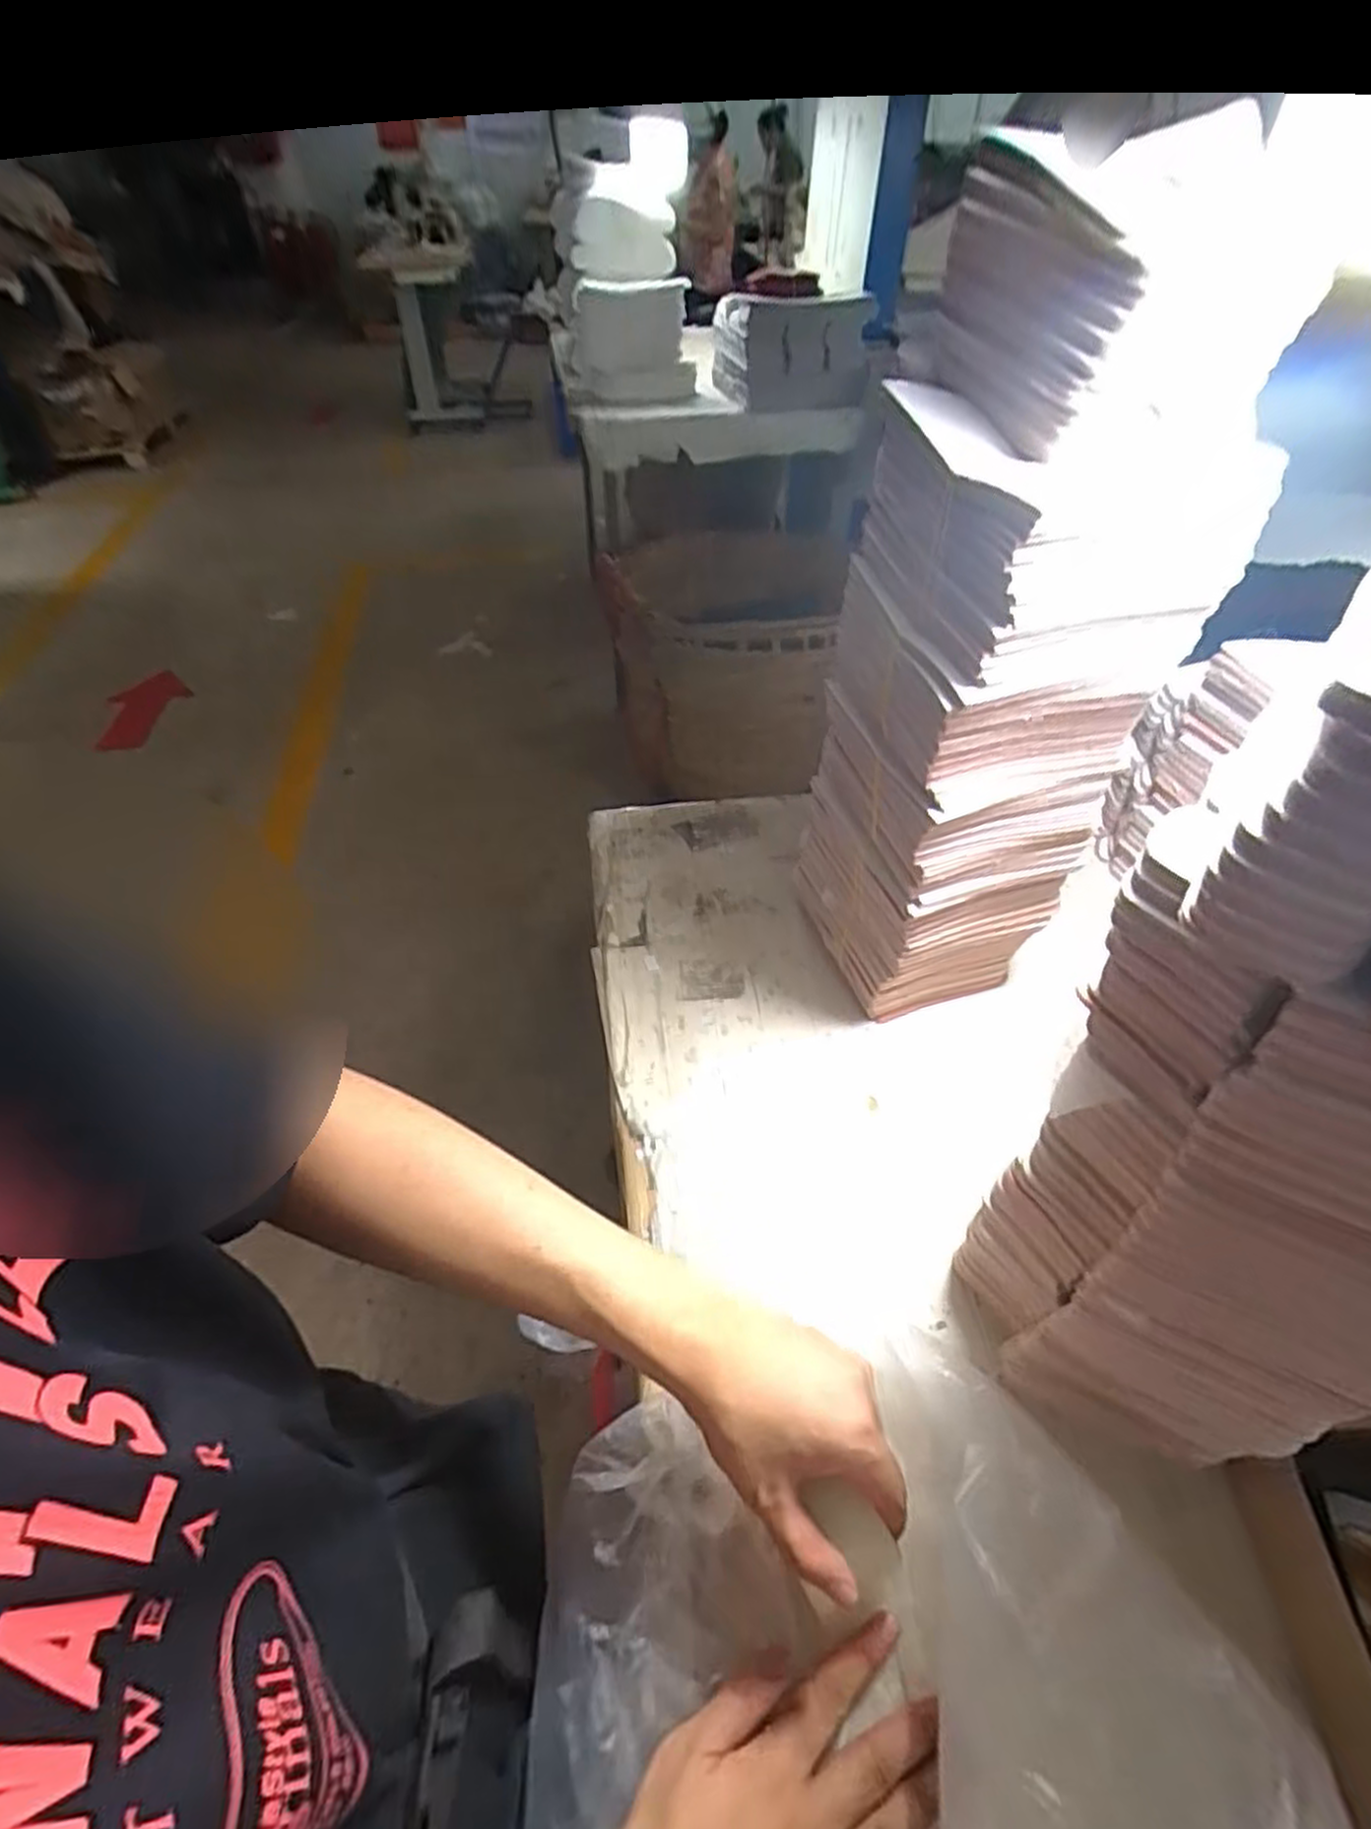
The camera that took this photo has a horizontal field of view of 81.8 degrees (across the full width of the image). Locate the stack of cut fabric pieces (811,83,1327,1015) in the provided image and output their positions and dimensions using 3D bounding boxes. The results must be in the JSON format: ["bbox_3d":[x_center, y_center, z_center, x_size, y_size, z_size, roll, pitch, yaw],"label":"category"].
[{"bbox_3d":[0.190,-0.137,0.517,0.139,0.490,0.145,-12,48,-11],"label":"stack of cut fabric pieces"}]

